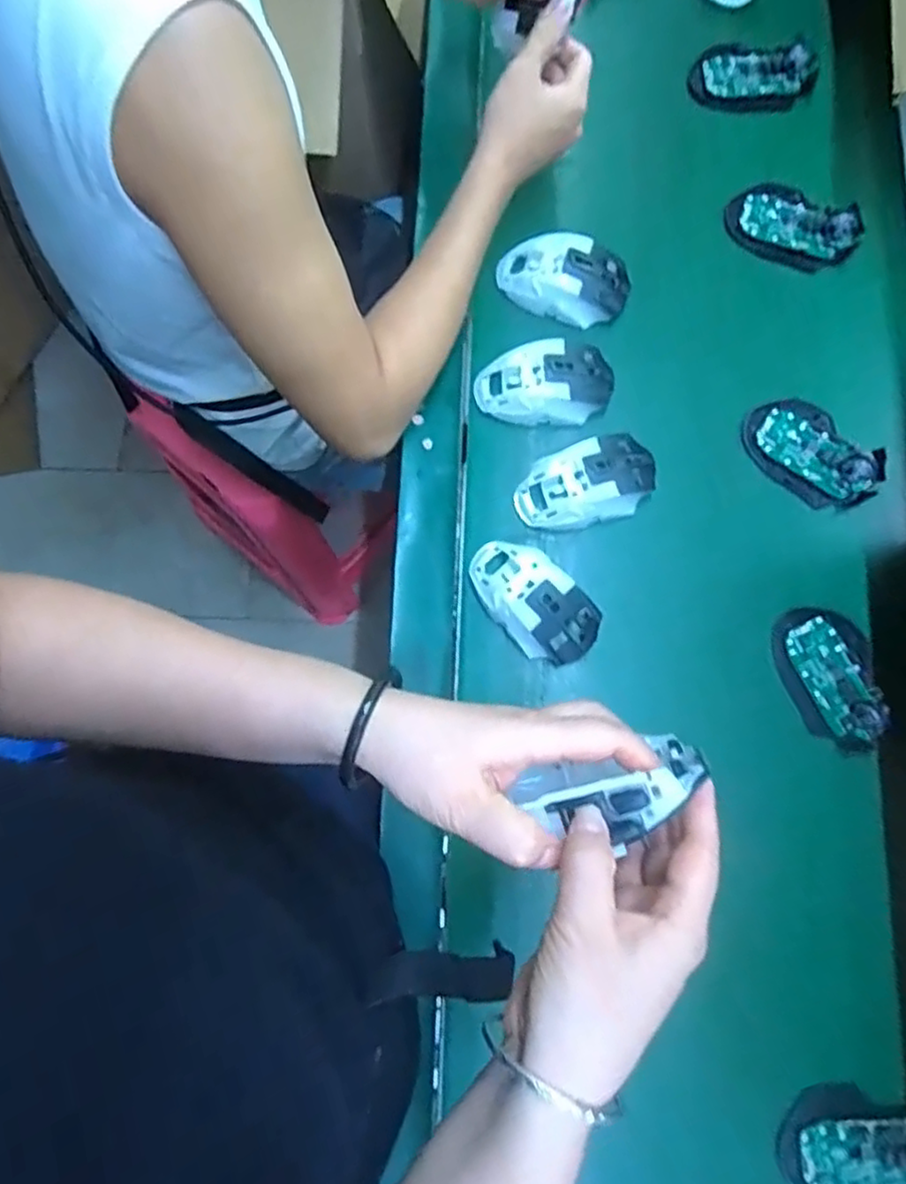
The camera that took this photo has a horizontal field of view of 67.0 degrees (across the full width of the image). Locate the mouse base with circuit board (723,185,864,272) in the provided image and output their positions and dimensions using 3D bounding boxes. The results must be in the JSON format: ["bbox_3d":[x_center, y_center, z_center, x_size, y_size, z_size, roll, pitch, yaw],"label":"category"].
[{"bbox_3d":[0.309,-0.334,0.619,0.114,0.016,0.066,28,81,6],"label":"mouse base with circuit board"}]

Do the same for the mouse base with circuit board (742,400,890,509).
[{"bbox_3d":[0.304,-0.118,0.580,0.114,0.016,0.069,40,82,8],"label":"mouse base with circuit board"}]

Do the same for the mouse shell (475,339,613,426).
[{"bbox_3d":[0.079,-0.177,0.583,0.114,0.033,0.062,-8,79,-1],"label":"mouse shell"}]

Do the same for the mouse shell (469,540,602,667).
[{"bbox_3d":[0.064,0.006,0.549,0.063,0.038,0.114,-40,81,-6],"label":"mouse shell"}]

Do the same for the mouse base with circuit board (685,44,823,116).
[{"bbox_3d":[0.286,-0.493,0.650,0.117,0.015,0.060,6,79,2],"label":"mouse base with circuit board"}]

